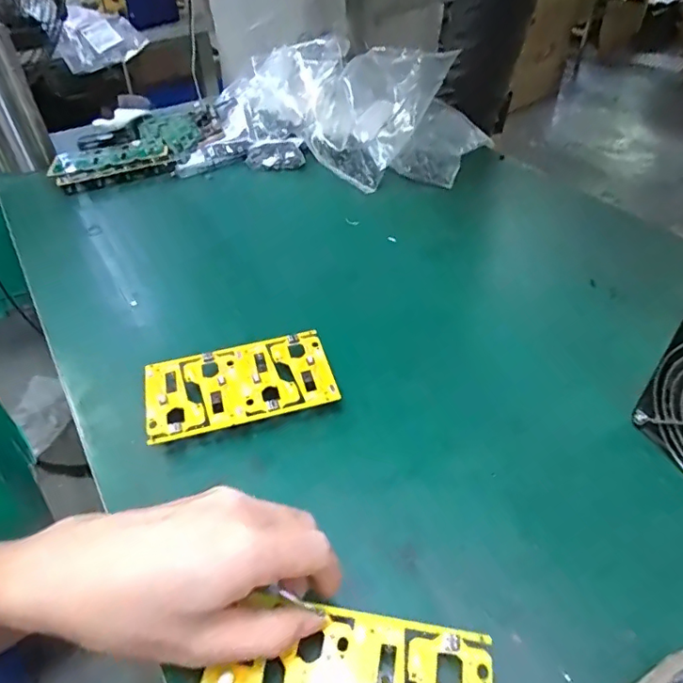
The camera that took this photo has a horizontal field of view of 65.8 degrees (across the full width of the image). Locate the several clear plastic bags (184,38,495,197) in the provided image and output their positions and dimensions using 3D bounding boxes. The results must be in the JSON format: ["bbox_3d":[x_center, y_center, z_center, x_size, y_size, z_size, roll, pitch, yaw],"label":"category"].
[{"bbox_3d":[-0.008,-0.325,0.726,0.397,0.115,0.255,10,45,12],"label":"several clear plastic bags"}]

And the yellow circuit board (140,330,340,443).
[{"bbox_3d":[-0.078,0.038,0.411,0.138,0.025,0.075,-12,45,-11],"label":"yellow circuit board"}]

